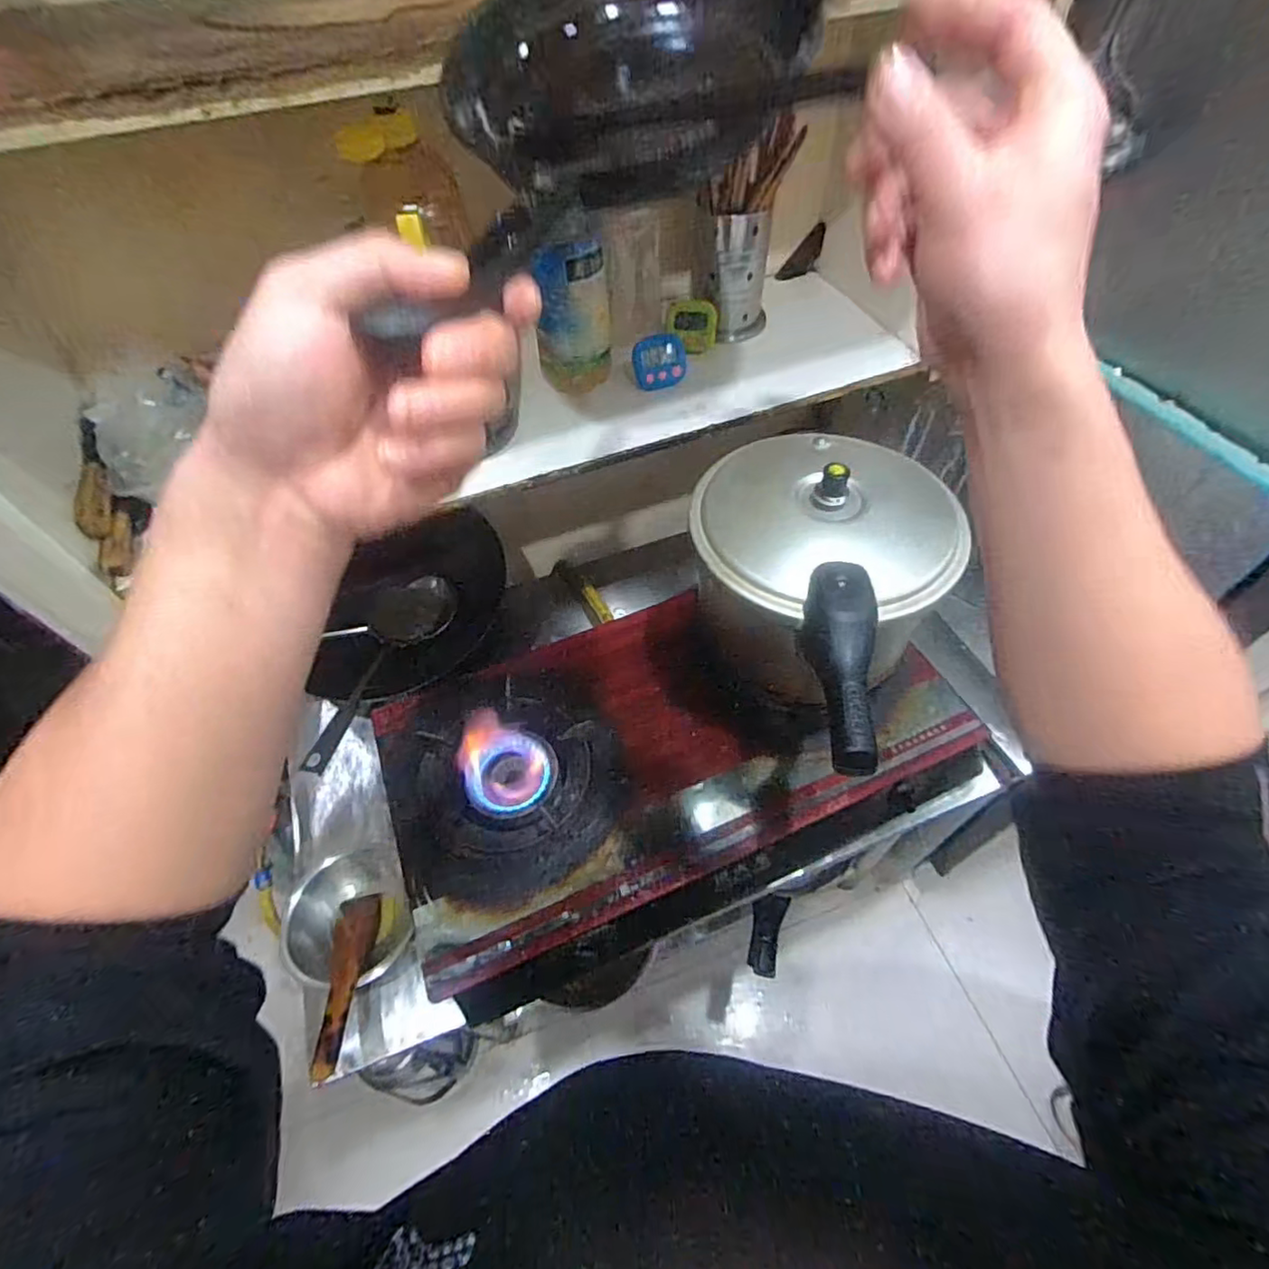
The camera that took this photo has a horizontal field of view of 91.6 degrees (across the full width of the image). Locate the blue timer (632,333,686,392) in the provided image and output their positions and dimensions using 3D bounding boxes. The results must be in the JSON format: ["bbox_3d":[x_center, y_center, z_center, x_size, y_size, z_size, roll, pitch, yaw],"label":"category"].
[{"bbox_3d":[0.034,-0.350,0.802,0.070,0.073,0.021,-9,55,-3],"label":"blue timer"}]

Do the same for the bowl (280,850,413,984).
[{"bbox_3d":[-0.336,0.340,0.734,0.137,0.071,0.141,-1,54,2],"label":"bowl"}]

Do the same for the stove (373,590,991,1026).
[{"bbox_3d":[0.054,0.154,0.804,0.702,0.101,0.457,-18,56,-10],"label":"stove"}]

